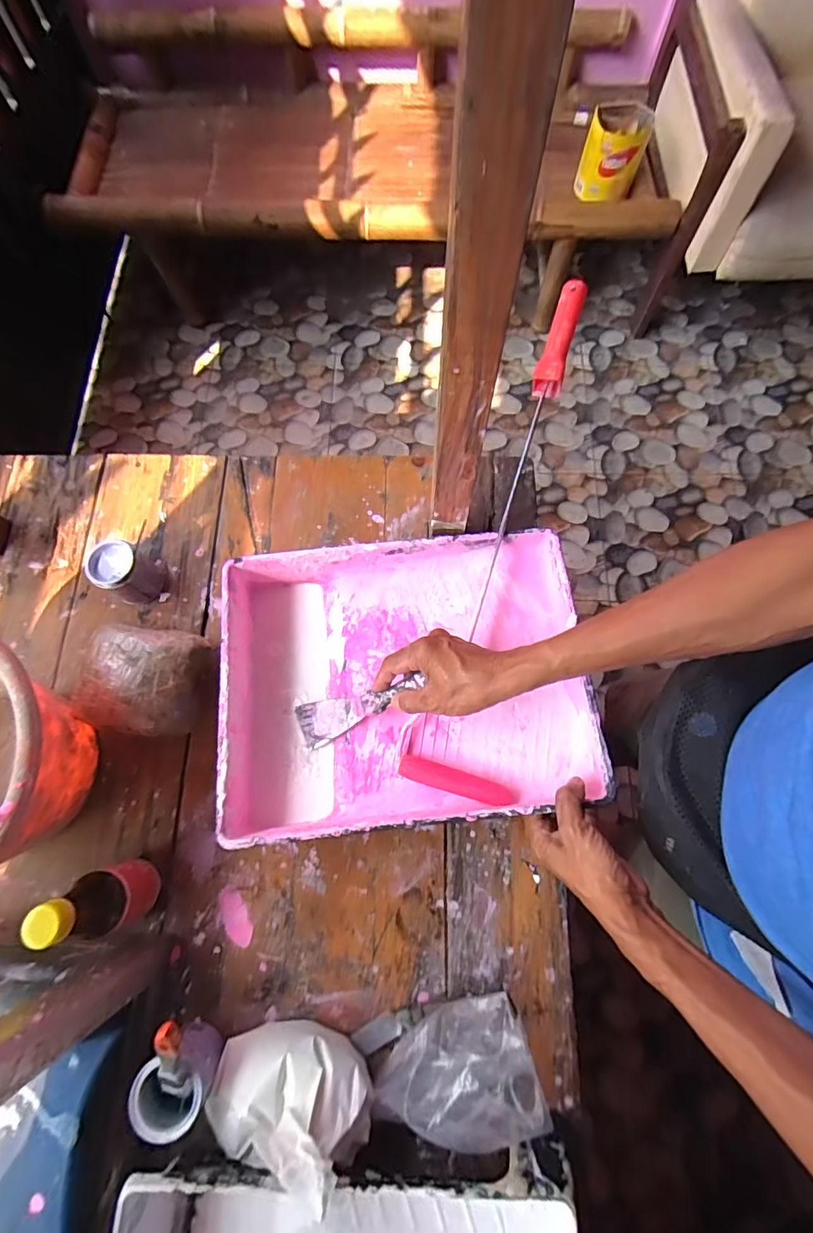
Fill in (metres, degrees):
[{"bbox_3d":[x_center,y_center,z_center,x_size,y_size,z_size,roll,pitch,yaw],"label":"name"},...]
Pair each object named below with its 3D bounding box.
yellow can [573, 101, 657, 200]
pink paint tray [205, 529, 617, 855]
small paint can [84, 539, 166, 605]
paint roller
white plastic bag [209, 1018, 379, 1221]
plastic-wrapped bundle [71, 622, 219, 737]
[{"bbox_3d":[0.550,-1.231,1.306,0.147,0.156,0.162,22,73,7],"label":"yellow can"},{"bbox_3d":[-0.005,0.062,0.503,0.347,0.081,0.273,-6,72,-2],"label":"pink paint tray"},{"bbox_3d":[-0.319,-0.050,0.561,0.060,0.060,0.055,0,72,0],"label":"small paint can"},{"bbox_3d":[0.119,-0.106,0.519,0.108,0.084,0.574,15,73,5],"label":"paint roller"},{"bbox_3d":[-0.099,0.404,0.399,0.139,0.088,0.092,6,72,2],"label":"white plastic bag"},{"bbox_3d":[-0.270,0.067,0.515,0.113,0.072,0.111,10,72,3],"label":"plastic-wrapped bundle"}]

